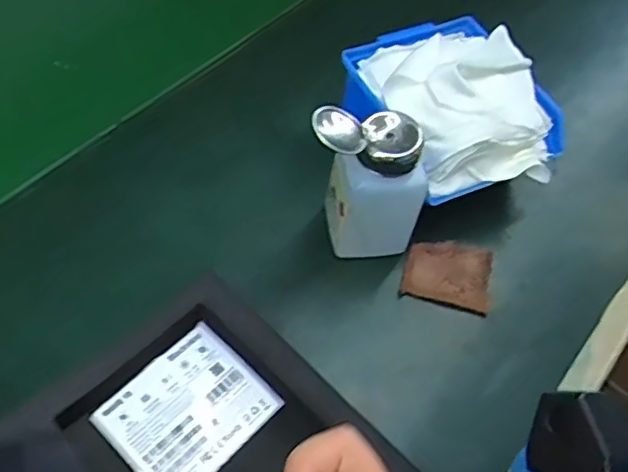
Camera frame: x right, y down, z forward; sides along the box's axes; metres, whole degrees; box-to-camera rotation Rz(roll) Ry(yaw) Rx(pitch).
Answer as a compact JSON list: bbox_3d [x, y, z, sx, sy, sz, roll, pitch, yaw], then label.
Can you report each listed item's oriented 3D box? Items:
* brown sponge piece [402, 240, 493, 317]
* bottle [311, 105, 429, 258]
[{"bbox_3d":[0.093,0.026,0.436,0.058,0.011,0.046,14,55,5],"label":"brown sponge piece"},{"bbox_3d":[0.034,-0.032,0.402,0.069,0.102,0.047,1,55,-5],"label":"bottle"}]

